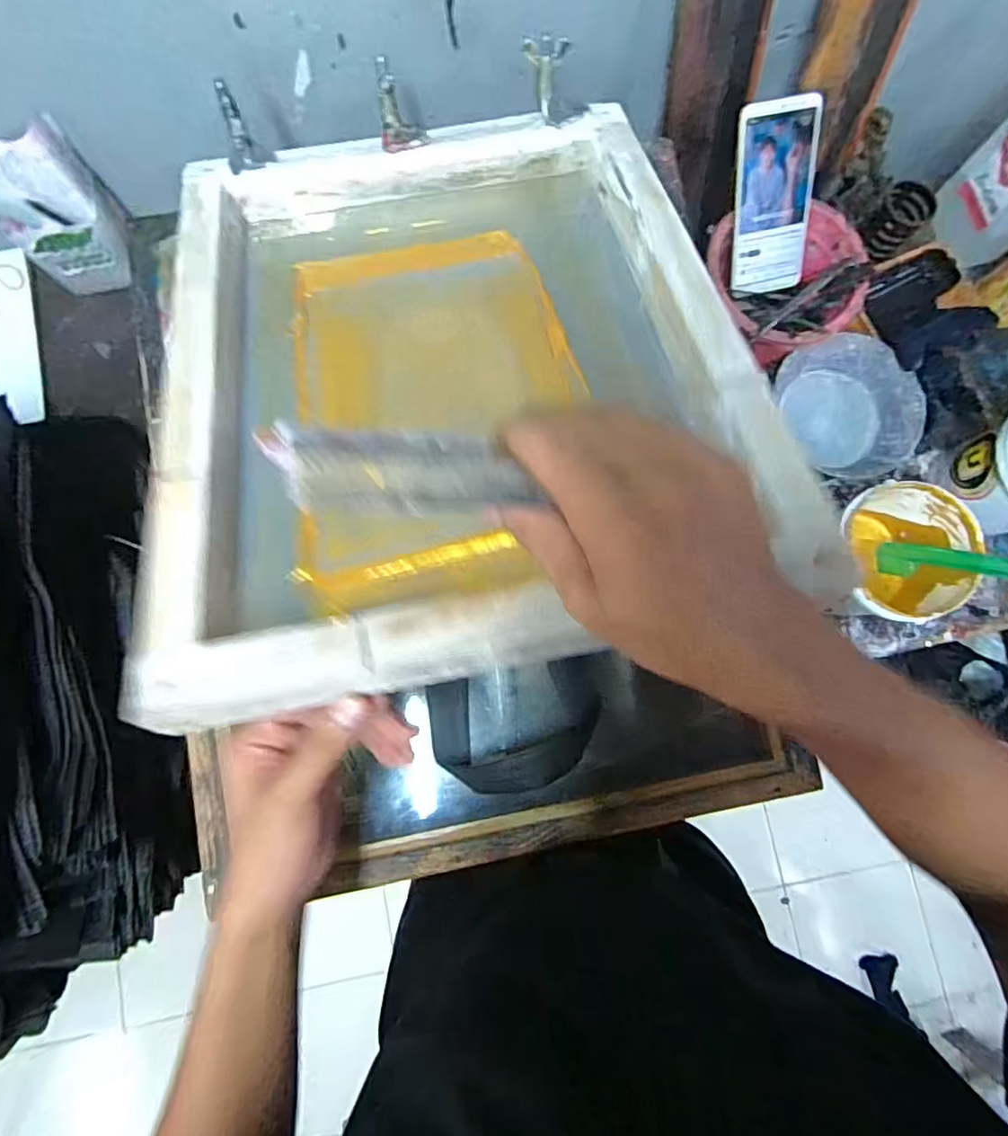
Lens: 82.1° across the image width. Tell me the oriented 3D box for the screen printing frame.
[{"bbox_3d":[-0.037,-0.147,0.392,0.355,0.055,0.447,-10,60,-3],"label":"screen printing frame"}]

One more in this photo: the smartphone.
[{"bbox_3d":[0.261,-0.352,0.555,0.078,0.014,0.154,-13,123,-4],"label":"smartphone"}]

